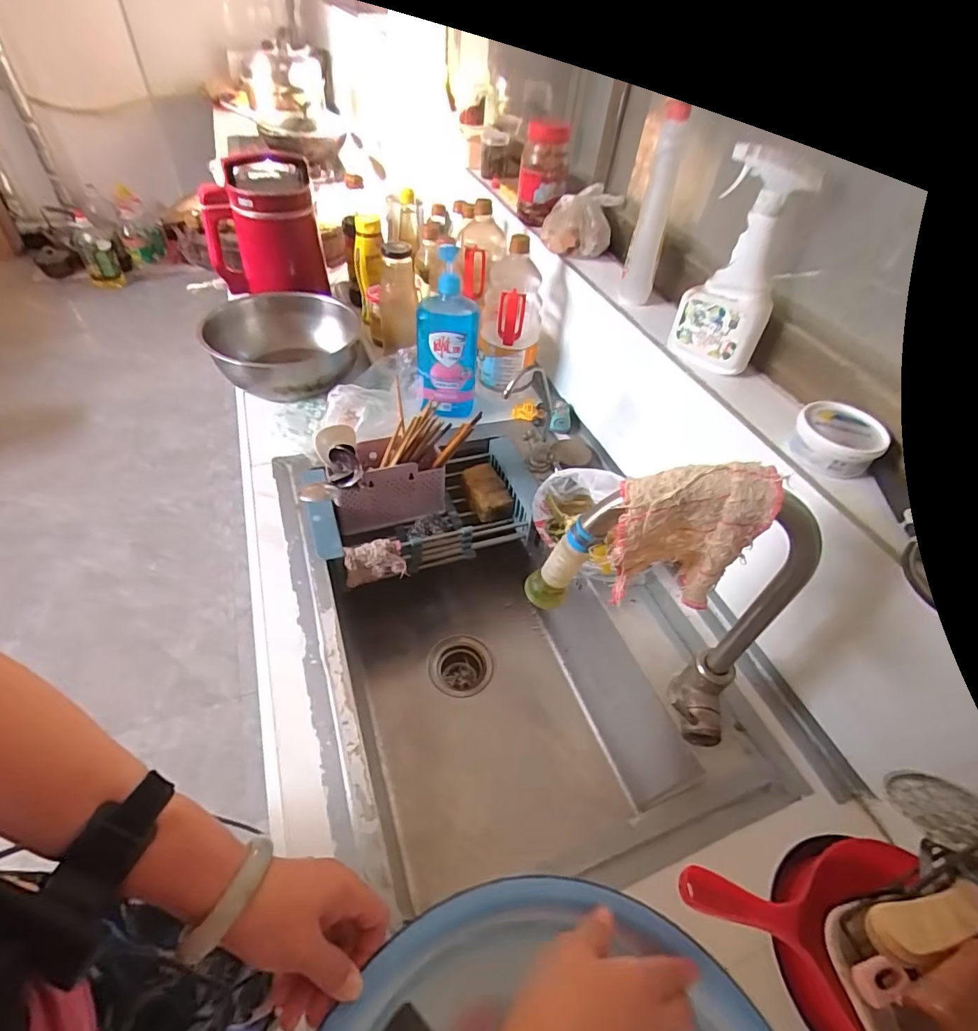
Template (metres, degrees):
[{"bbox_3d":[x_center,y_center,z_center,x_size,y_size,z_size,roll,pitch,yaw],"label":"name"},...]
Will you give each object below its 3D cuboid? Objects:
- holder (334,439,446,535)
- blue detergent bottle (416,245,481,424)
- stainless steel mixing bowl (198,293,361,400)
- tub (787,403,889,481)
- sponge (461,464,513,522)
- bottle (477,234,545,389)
[{"bbox_3d":[-0.174,-0.055,0.864,0.179,0.132,0.094,-15,51,-19],"label":"holder"},{"bbox_3d":[-0.073,-0.307,0.890,0.108,0.293,0.072,3,48,-4],"label":"blue detergent bottle"},{"bbox_3d":[-0.417,-0.327,1.029,0.277,0.124,0.304,3,48,-4],"label":"stainless steel mixing bowl"},{"bbox_3d":[0.384,-0.085,0.558,0.083,0.040,0.085,3,48,-4],"label":"tub"},{"bbox_3d":[-0.004,-0.042,0.924,0.061,0.034,0.117,-14,51,-18],"label":"sponge"},{"bbox_3d":[0.040,-0.372,0.952,0.110,0.270,0.092,10,47,3],"label":"bottle"}]

